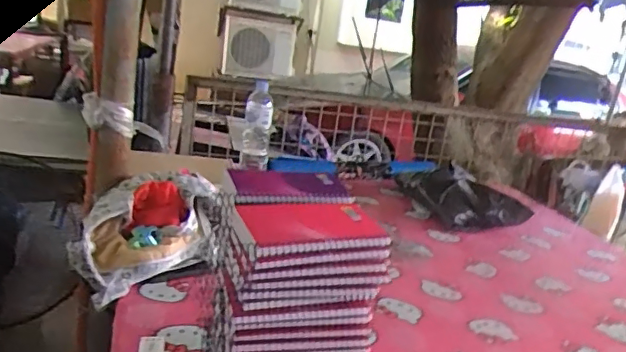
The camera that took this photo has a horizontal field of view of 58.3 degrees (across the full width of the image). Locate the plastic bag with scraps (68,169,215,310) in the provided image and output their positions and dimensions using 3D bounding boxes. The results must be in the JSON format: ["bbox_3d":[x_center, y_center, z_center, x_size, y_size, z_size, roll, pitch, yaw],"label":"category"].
[{"bbox_3d":[-0.295,0.094,0.978,0.160,0.140,0.236,21,21,37],"label":"plastic bag with scraps"}]

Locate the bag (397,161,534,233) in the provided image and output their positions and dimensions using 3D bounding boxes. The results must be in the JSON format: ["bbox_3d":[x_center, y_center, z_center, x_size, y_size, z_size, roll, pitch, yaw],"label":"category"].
[{"bbox_3d":[0.389,0.044,1.564,0.238,0.094,0.365,3,17,-14],"label":"bag"}]

